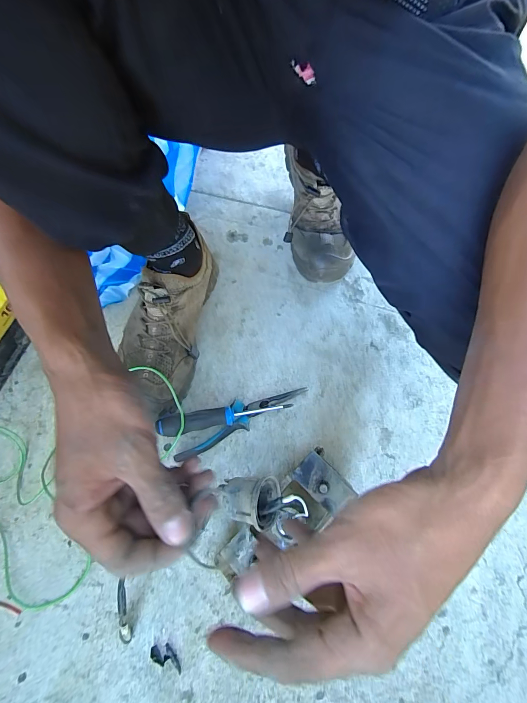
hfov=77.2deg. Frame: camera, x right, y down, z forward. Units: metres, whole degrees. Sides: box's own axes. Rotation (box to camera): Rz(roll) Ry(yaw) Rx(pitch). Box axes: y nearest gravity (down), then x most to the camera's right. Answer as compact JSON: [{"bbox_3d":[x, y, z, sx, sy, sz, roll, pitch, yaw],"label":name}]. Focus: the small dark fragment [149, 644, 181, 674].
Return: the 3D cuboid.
[{"bbox_3d":[-0.101,0.318,0.345,0.035,0.004,0.017,14,66,5],"label":"small dark fragment"}]

